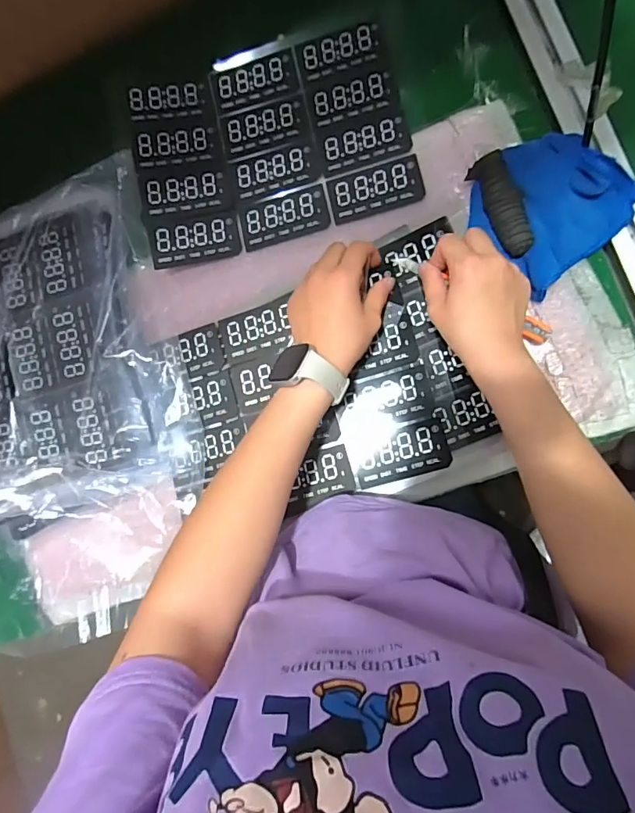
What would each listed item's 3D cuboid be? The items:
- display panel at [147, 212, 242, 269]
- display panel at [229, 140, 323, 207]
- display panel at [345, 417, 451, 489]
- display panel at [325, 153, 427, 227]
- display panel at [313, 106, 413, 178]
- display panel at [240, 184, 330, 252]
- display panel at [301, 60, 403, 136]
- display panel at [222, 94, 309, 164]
[{"bbox_3d":[-0.126,-0.174,0.482,0.089,0.015,0.049,-10,87,7],"label":"display panel"},{"bbox_3d":[-0.044,-0.243,0.485,0.091,0.005,0.047,-14,86,7],"label":"display panel"},{"bbox_3d":[0.081,0.045,0.455,0.093,0.005,0.050,-14,86,7],"label":"display panel"},{"bbox_3d":[0.058,-0.215,0.463,0.090,0.005,0.046,-14,86,7],"label":"display panel"},{"bbox_3d":[0.046,-0.268,0.473,0.089,0.008,0.055,-13,86,7],"label":"display panel"},{"bbox_3d":[-0.034,-0.193,0.478,0.090,0.005,0.048,-12,86,7],"label":"display panel"},{"bbox_3d":[0.036,-0.315,0.479,0.091,0.005,0.054,-10,87,7],"label":"display panel"},{"bbox_3d":[-0.055,-0.292,0.491,0.089,0.004,0.051,-12,86,7],"label":"display panel"}]

